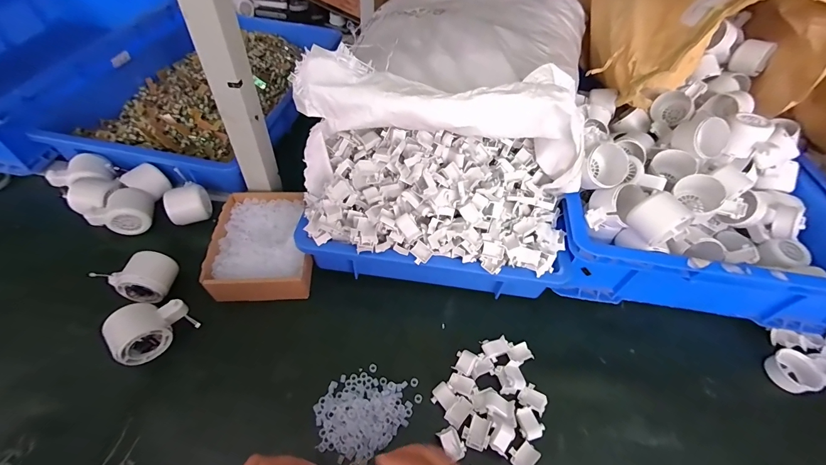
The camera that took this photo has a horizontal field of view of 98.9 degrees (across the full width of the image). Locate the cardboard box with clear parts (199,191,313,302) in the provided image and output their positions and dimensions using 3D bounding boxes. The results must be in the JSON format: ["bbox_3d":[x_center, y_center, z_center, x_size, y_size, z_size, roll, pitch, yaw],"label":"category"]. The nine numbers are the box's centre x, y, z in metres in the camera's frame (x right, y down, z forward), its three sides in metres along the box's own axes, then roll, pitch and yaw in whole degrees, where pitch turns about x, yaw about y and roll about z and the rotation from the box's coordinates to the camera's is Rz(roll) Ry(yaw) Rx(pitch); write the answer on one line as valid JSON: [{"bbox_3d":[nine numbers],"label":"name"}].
[{"bbox_3d":[-0.222,0.016,0.533,0.133,0.051,0.175,-3,51,-7],"label":"cardboard box with clear parts"}]

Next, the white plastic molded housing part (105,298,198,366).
[{"bbox_3d":[-0.324,0.115,0.438,0.082,0.059,0.050,-35,62,-29],"label":"white plastic molded housing part"}]

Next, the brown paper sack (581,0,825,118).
[{"bbox_3d":[0.532,-0.417,0.648,0.367,0.216,0.375,3,51,-3],"label":"brown paper sack"}]

